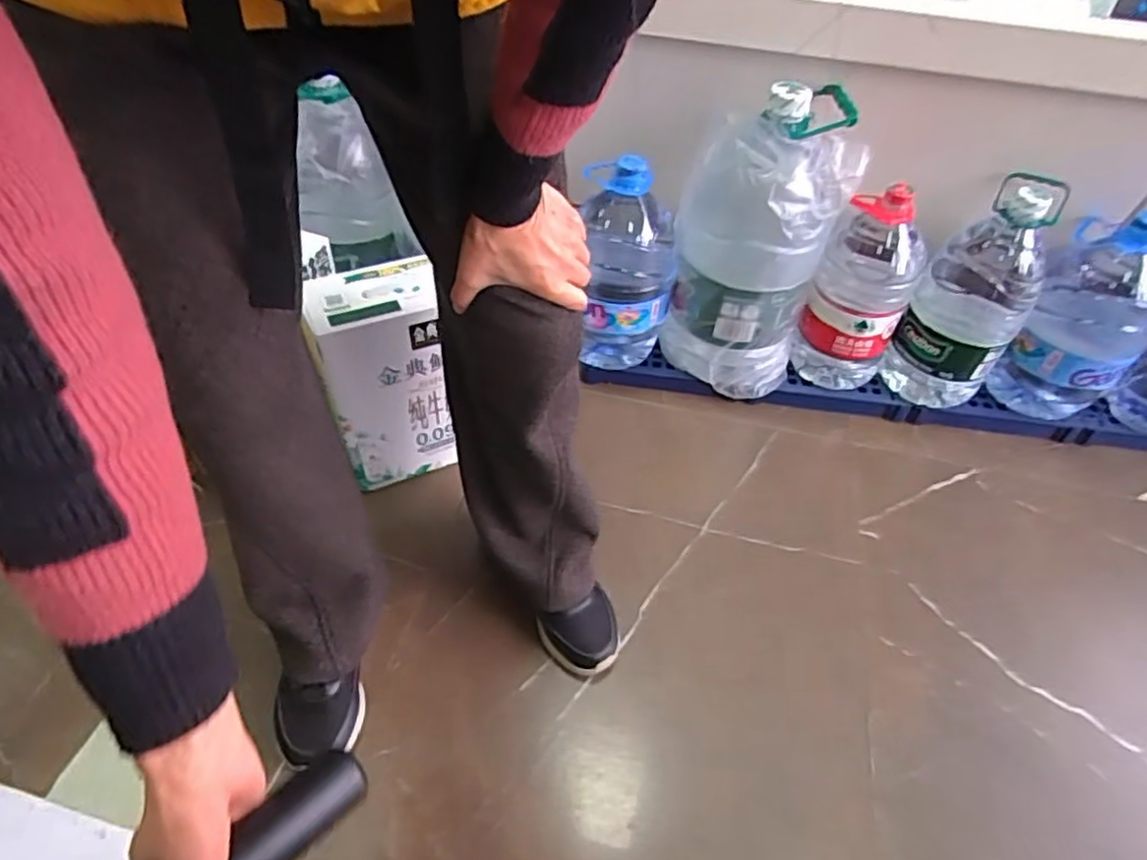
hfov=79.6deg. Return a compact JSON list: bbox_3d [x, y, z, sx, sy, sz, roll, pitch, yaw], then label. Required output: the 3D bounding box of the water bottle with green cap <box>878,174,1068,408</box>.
[{"bbox_3d":[0.623,-0.199,1.083,0.159,0.365,0.132,28,52,20],"label":"water bottle with green cap"}]

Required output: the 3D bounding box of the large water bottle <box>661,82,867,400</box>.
[{"bbox_3d":[0.274,-0.285,1.093,0.204,0.451,0.207,2,47,-2],"label":"large water bottle"}]

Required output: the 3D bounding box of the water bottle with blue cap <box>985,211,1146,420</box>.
[{"bbox_3d":[0.818,-0.163,1.106,0.183,0.366,0.177,-33,58,-30],"label":"water bottle with blue cap"}]

